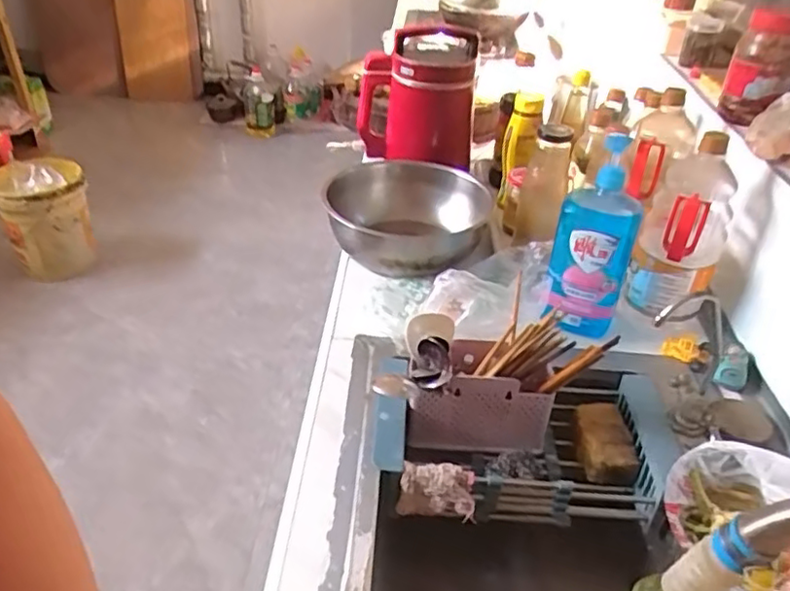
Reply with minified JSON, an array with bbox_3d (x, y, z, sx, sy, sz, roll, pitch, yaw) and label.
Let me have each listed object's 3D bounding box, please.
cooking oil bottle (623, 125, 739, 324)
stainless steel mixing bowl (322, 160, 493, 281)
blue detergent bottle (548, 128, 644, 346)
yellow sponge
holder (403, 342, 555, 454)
[{"bbox_3d":[0.420,-0.098,0.928,0.110,0.270,0.092,22,40,25],"label":"cooking oil bottle"},{"bbox_3d":[0.012,-0.126,1.150,0.277,0.124,0.304,2,36,-1],"label":"stainless steel mixing bowl"},{"bbox_3d":[0.280,-0.075,0.898,0.108,0.293,0.072,16,38,17],"label":"blue detergent bottle"},{"bbox_3d":[0.281,0.199,0.858,0.061,0.034,0.117,3,36,0],"label":"yellow sponge"},{"bbox_3d":[0.112,0.137,0.865,0.179,0.132,0.094,2,36,-1],"label":"holder"}]

